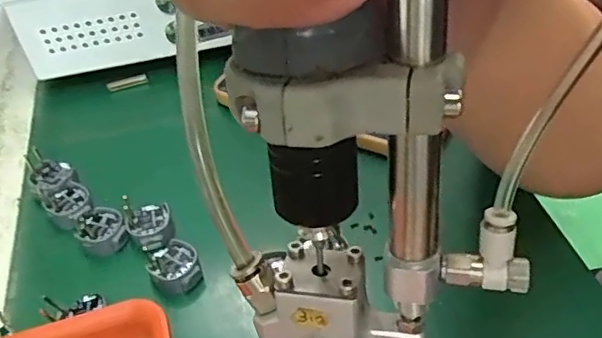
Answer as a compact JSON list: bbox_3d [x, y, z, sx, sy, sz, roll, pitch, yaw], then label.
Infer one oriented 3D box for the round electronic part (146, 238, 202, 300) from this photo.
[{"bbox_3d":[-0.067,0.052,0.315,0.025,0.012,0.031,-29,47,-19],"label":"round electronic part"}]

